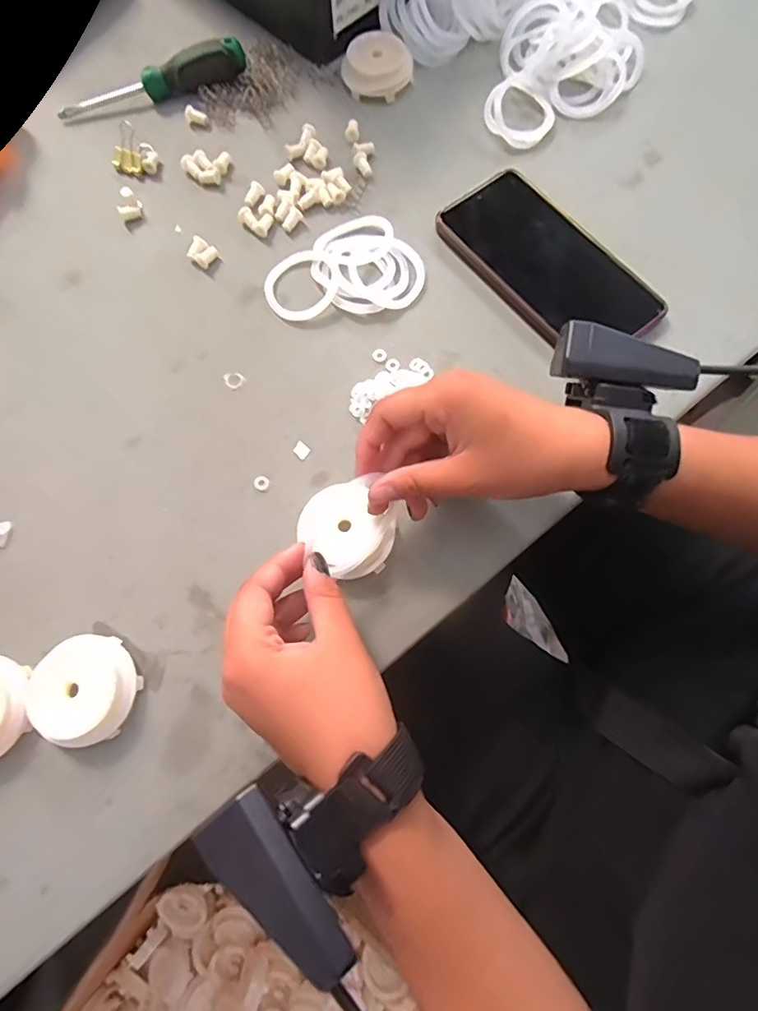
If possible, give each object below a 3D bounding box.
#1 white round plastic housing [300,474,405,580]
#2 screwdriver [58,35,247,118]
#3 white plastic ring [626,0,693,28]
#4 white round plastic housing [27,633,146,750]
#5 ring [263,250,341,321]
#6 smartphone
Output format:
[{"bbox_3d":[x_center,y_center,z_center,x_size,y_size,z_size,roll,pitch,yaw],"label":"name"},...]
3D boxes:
[{"bbox_3d":[-0.017,0.014,0.310,0.058,0.019,0.056,0,74,2],"label":"white round plastic housing"},{"bbox_3d":[-0.190,-0.353,0.423,0.158,0.026,0.024,-12,74,-2],"label":"screwdriver"},{"bbox_3d":[0.247,-0.447,0.449,0.055,0.013,0.056,0,74,2],"label":"white plastic ring"},{"bbox_3d":[-0.166,0.104,0.290,0.052,0.021,0.056,-35,76,-8],"label":"white round plastic housing"},{"bbox_3d":[-0.056,-0.162,0.372,0.054,0.012,0.050,0,74,2],"label":"ring"},{"bbox_3d":[0.122,-0.177,0.371,0.083,0.012,0.164,-37,76,-9],"label":"smartphone"}]

